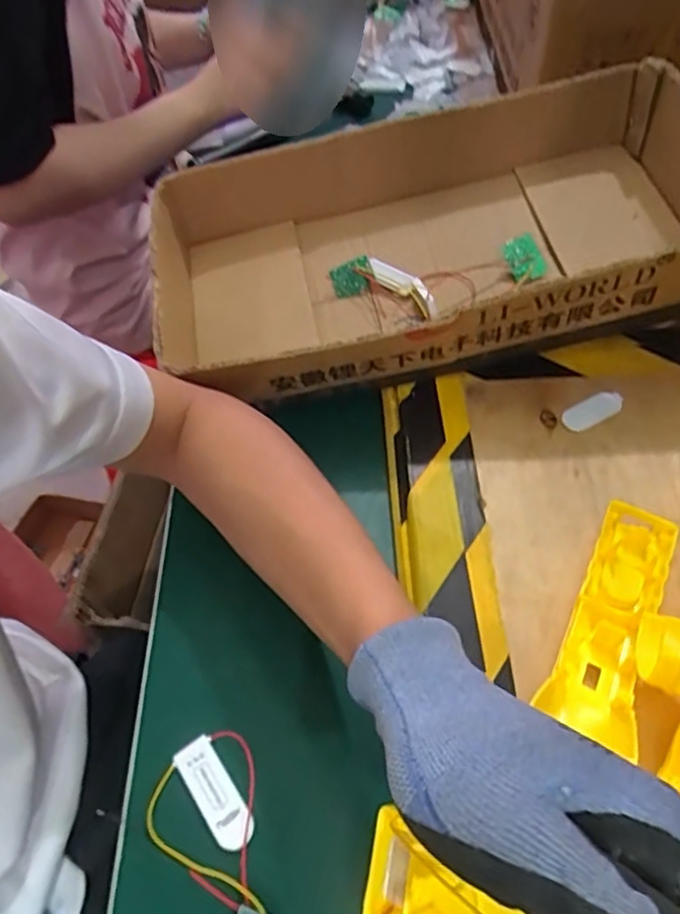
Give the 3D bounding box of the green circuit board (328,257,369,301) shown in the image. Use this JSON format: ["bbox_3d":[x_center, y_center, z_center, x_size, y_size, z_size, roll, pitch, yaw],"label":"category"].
[{"bbox_3d":[0.010,-0.149,0.529,0.034,0.027,0.005,-13,14,22],"label":"green circuit board"}]

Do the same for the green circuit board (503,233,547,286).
[{"bbox_3d":[0.148,-0.157,0.504,0.028,0.037,0.008,-16,21,45],"label":"green circuit board"}]

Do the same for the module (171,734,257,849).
[{"bbox_3d":[-0.066,0.178,0.335,0.021,0.008,0.058,-31,59,-17],"label":"module"}]

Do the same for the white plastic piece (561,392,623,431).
[{"bbox_3d":[0.184,-0.033,0.459,0.051,0.004,0.020,-23,57,-13],"label":"white plastic piece"}]

